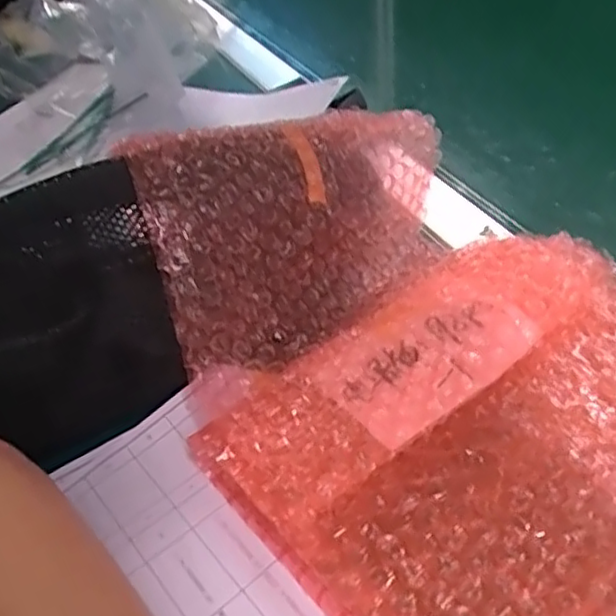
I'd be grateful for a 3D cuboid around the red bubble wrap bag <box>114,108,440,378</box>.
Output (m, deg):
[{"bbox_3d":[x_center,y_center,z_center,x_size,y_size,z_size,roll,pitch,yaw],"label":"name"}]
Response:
[{"bbox_3d":[0.003,-0.046,0.346,0.188,0.116,0.024,-21,3,-34],"label":"red bubble wrap bag"}]

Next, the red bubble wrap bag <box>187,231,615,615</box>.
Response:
[{"bbox_3d":[0.080,0.041,0.282,0.220,0.042,0.173,-31,48,-26],"label":"red bubble wrap bag"}]

